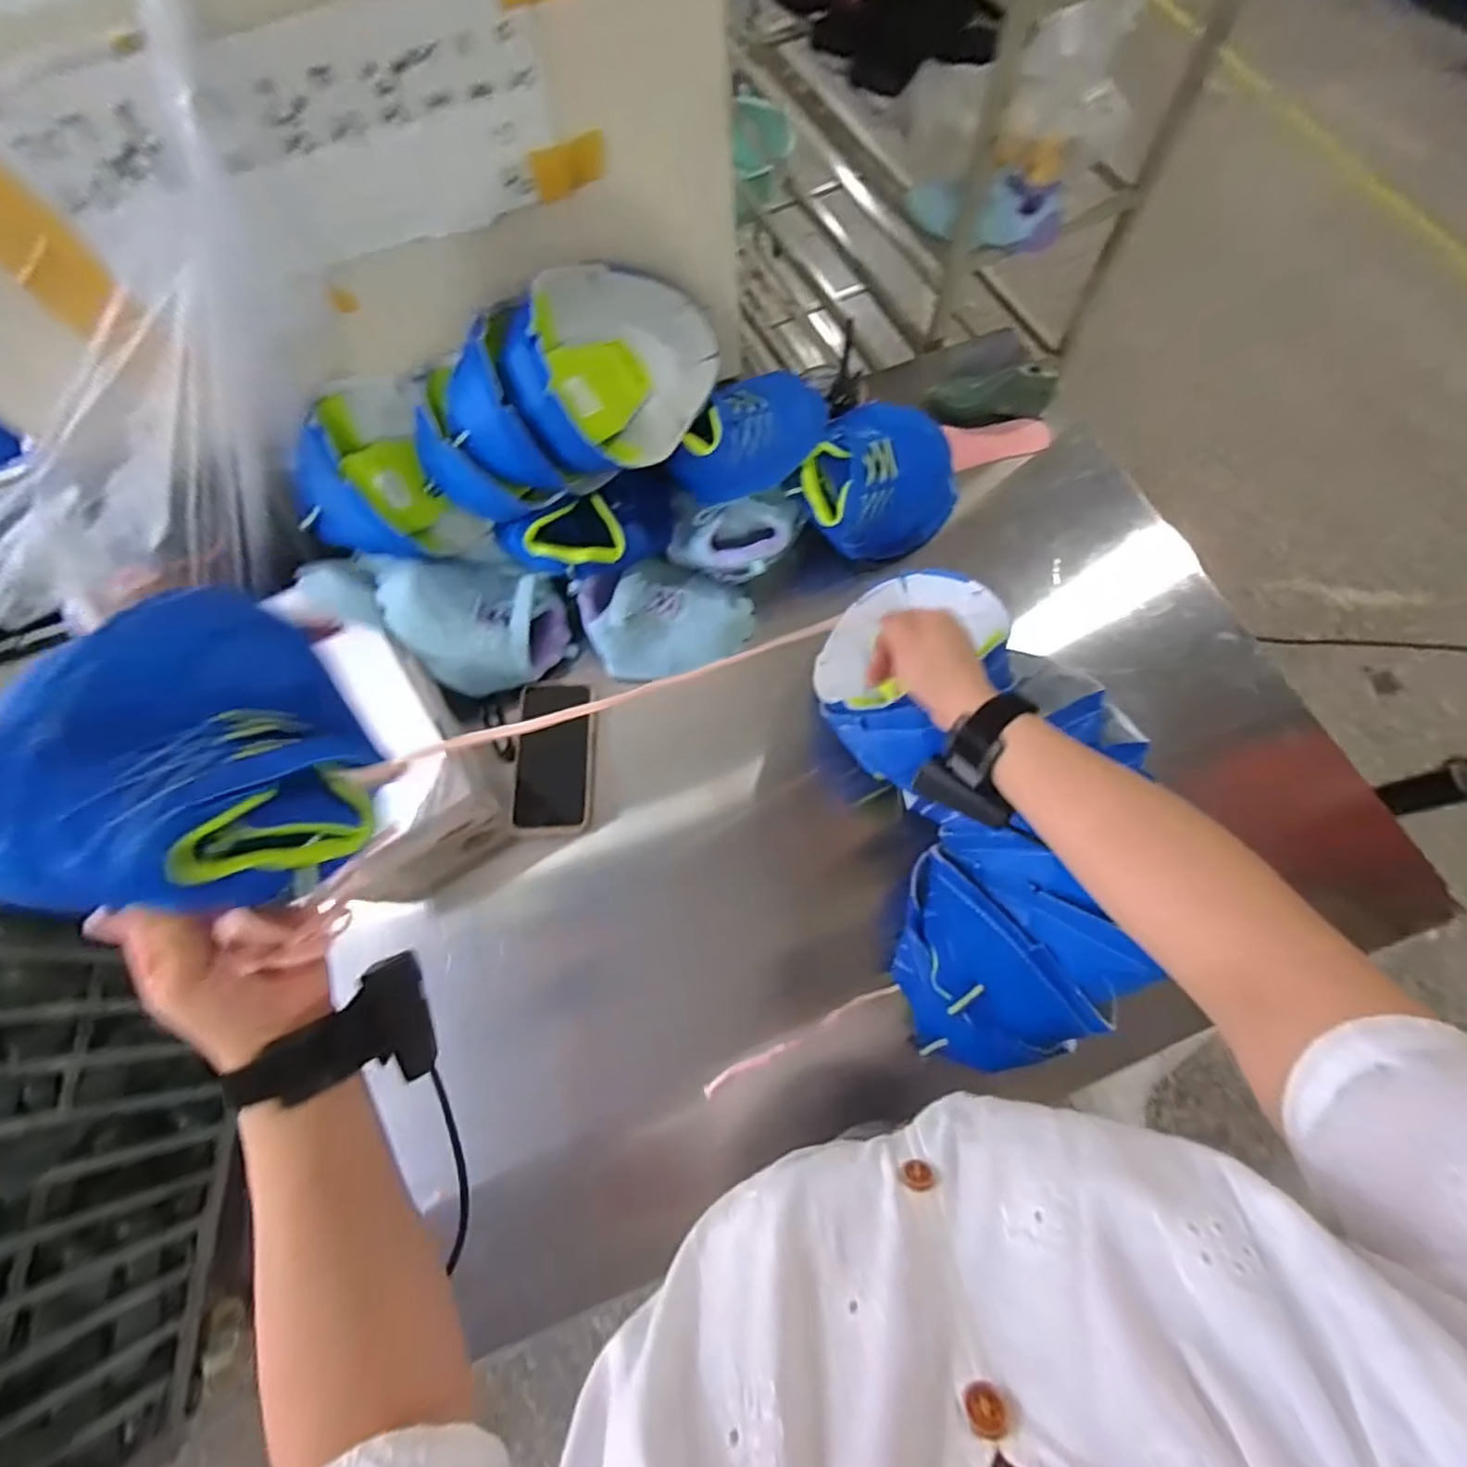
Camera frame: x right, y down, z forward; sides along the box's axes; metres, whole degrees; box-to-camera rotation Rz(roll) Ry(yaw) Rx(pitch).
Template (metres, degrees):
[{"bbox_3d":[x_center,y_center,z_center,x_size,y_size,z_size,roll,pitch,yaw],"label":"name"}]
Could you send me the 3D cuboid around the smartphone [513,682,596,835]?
[{"bbox_3d":[-0.181,0.022,0.656,0.077,0.016,0.154,-1,78,1],"label":"smartphone"}]

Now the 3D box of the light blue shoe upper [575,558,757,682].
[{"bbox_3d":[-0.069,-0.126,0.680,0.173,0.060,0.115,-20,70,-5],"label":"light blue shoe upper"}]

